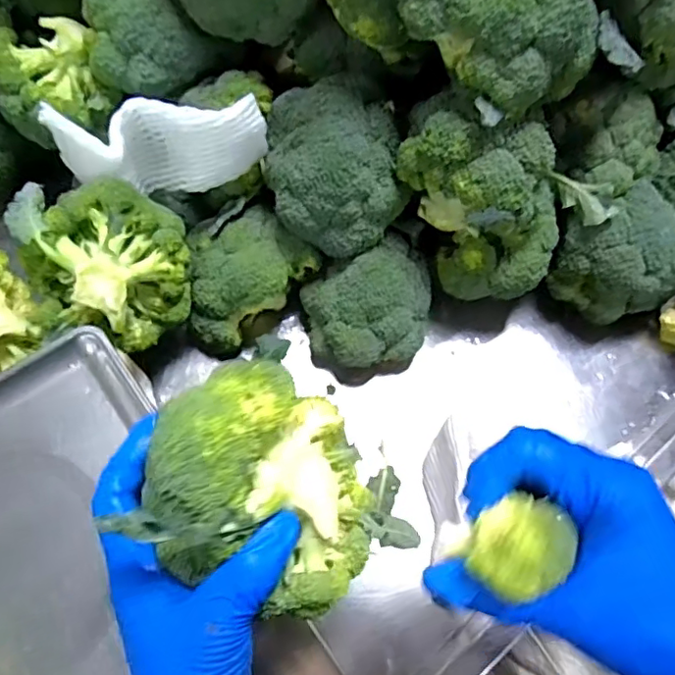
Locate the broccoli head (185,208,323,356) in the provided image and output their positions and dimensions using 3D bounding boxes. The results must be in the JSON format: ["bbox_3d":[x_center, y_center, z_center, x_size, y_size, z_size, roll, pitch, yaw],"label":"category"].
[{"bbox_3d":[-0.092,-0.055,0.513,0.119,0.084,0.095,-39,74,-17],"label":"broccoli head"}]

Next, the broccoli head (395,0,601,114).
[{"bbox_3d":[0.109,-0.217,0.389,0.119,0.085,0.100,-21,70,-11],"label":"broccoli head"}]

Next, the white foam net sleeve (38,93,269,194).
[{"bbox_3d":[-0.143,-0.153,0.465,0.170,0.079,0.049,2,67,-2],"label":"white foam net sleeve"}]

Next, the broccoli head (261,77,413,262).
[{"bbox_3d":[-0.003,-0.139,0.468,0.107,0.090,0.119,-9,68,-6],"label":"broccoli head"}]

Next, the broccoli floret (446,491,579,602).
[{"bbox_3d":[0.072,0.084,0.231,0.042,0.029,0.034,-34,73,-15],"label":"broccoli floret"}]

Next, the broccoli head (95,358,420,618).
[{"bbox_3d":[-0.030,0.071,0.273,0.107,0.095,0.115,1,67,-2],"label":"broccoli head"}]

